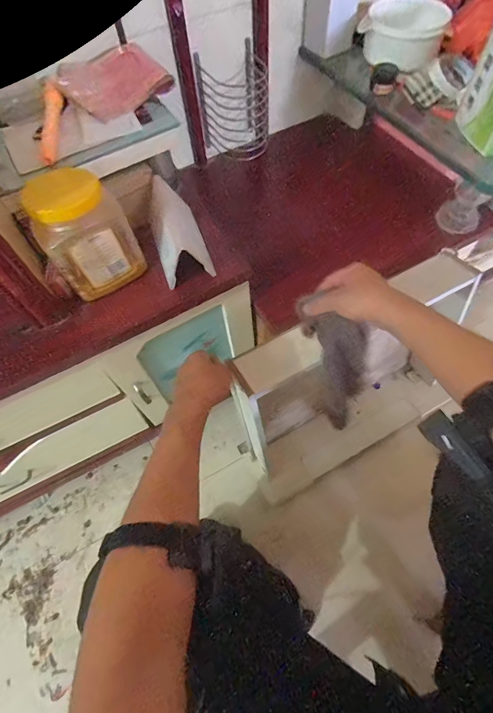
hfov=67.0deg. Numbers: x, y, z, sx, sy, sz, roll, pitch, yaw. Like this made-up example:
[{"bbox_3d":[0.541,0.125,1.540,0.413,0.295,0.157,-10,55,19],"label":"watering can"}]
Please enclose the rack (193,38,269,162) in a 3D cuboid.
[{"bbox_3d":[-0.021,-0.507,0.763,0.128,0.173,0.096,-38,66,-17],"label":"rack"}]

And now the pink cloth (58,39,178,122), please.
[{"bbox_3d":[-0.207,-0.424,0.567,0.141,0.033,0.169,-32,76,-4],"label":"pink cloth"}]

